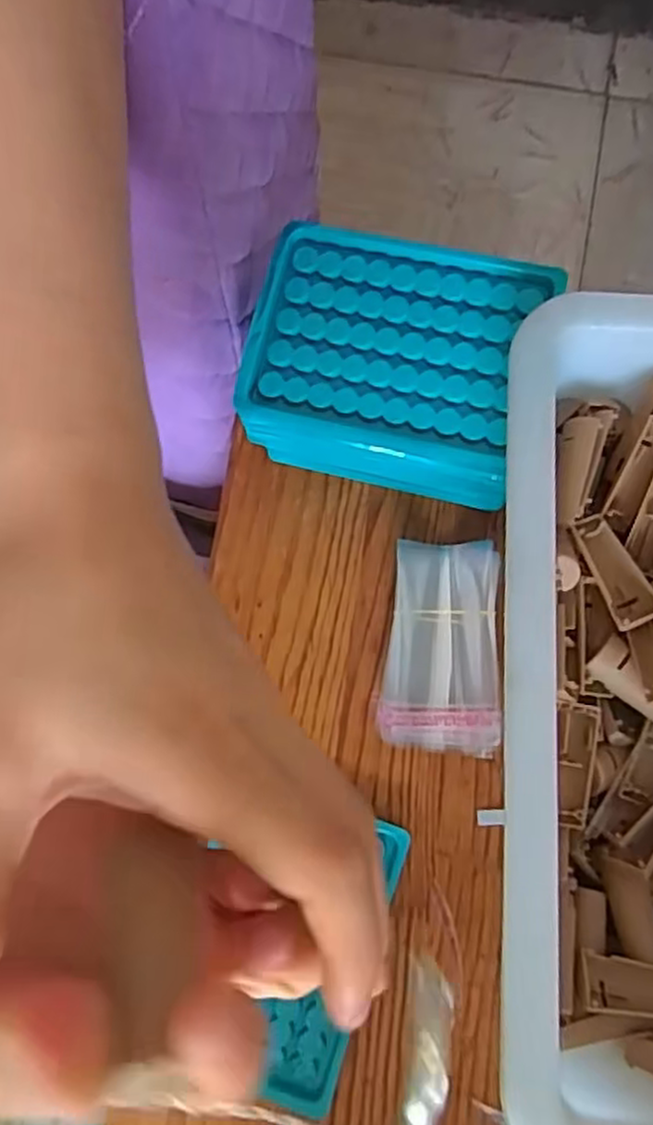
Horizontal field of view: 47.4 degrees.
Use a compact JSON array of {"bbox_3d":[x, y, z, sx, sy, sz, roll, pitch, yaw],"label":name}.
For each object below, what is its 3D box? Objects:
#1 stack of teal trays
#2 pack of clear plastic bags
[{"bbox_3d":[0.031,-0.090,0.368,0.125,0.087,0.092,14,78,4],"label":"stack of teal trays"},{"bbox_3d":[0.061,0.042,0.386,0.058,0.014,0.106,7,77,3],"label":"pack of clear plastic bags"}]

